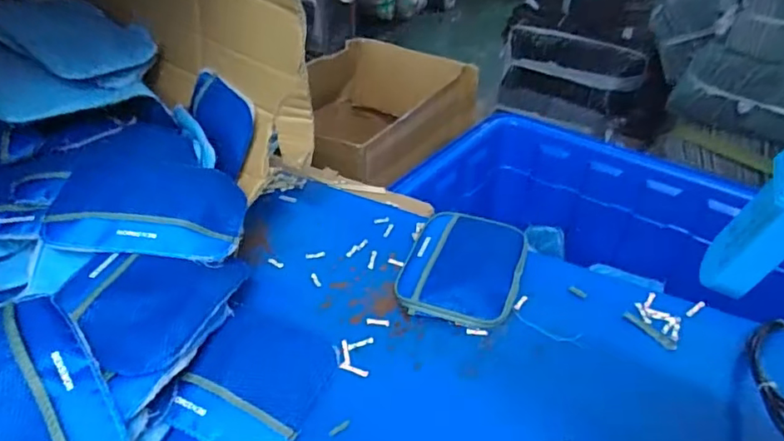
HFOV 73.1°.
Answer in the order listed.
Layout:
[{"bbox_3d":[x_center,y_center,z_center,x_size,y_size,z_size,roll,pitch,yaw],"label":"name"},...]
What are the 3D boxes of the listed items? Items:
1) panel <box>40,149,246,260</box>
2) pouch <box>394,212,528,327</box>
[{"bbox_3d":[-0.278,-0.020,0.615,0.207,0.036,0.167,3,37,-1],"label":"panel"},{"bbox_3d":[0.089,0.054,0.659,0.139,0.018,0.192,14,38,15],"label":"pouch"}]

